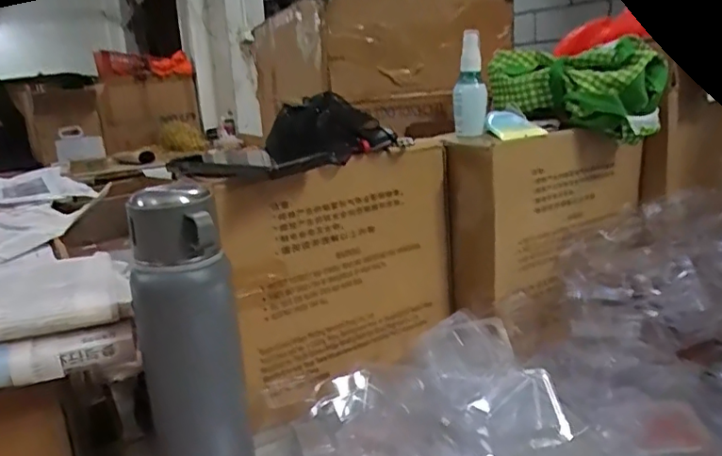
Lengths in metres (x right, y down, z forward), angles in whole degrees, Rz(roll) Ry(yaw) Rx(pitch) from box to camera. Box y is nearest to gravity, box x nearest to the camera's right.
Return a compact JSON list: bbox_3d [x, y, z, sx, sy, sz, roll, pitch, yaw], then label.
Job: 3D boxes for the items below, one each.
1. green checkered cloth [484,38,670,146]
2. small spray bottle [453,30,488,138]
[{"bbox_3d":[0.255,-0.166,0.700,0.077,0.099,0.203,-14,18,-33],"label":"green checkered cloth"},{"bbox_3d":[0.127,-0.166,0.667,0.037,0.116,0.031,-1,16,11],"label":"small spray bottle"}]

